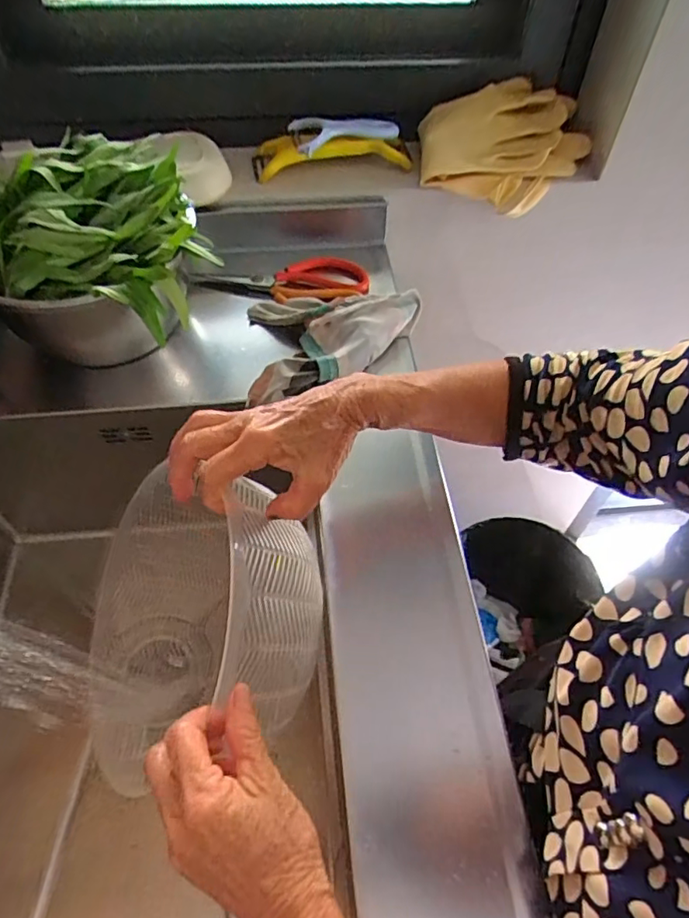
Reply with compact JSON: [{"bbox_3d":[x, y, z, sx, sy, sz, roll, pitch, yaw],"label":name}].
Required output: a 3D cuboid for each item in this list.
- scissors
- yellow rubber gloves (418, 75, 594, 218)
[{"bbox_3d":[-0.068,-0.197,0.626,0.187,0.014,0.074,2,54,1],"label":"scissors"},{"bbox_3d":[0.186,-0.369,0.668,0.185,0.076,0.155,10,54,6],"label":"yellow rubber gloves"}]

